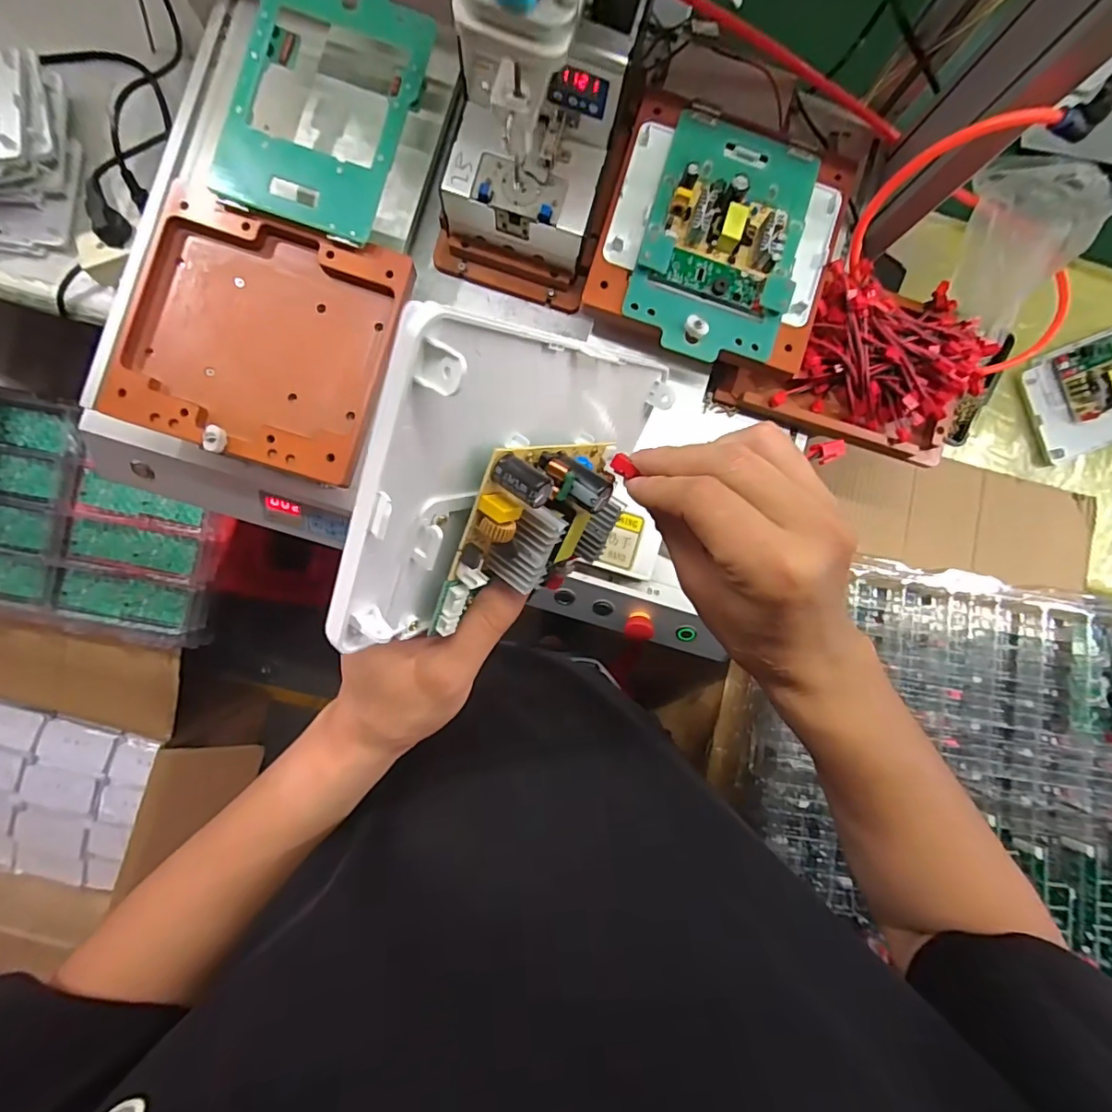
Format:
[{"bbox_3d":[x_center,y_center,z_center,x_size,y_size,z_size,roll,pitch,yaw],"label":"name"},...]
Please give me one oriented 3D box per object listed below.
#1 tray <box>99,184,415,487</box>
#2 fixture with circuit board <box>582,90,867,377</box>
[{"bbox_3d":[-0.246,-0.179,0.442,0.203,0.026,0.193,17,87,-5],"label":"tray"},{"bbox_3d":[0.149,-0.289,0.453,0.197,0.037,0.234,19,87,-5],"label":"fixture with circuit board"}]

